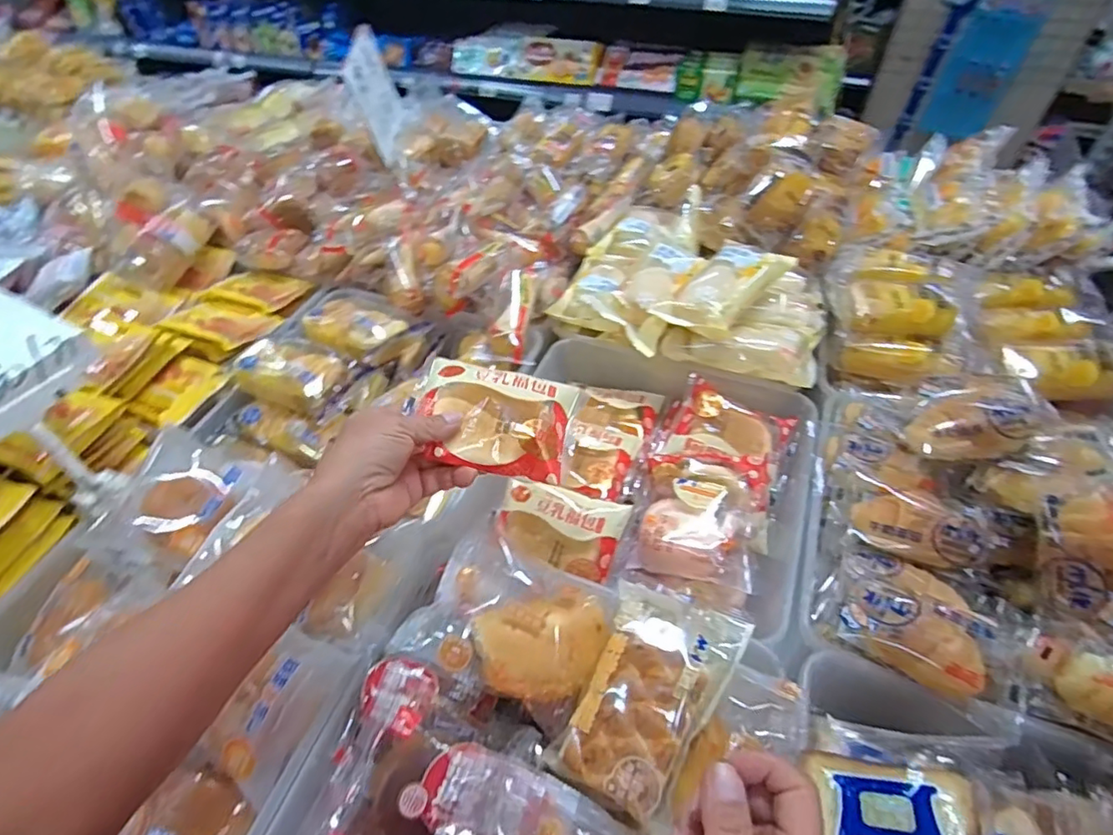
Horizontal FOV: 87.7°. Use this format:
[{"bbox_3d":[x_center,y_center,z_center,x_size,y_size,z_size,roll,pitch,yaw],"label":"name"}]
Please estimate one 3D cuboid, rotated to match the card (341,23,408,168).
[{"bbox_3d":[-0.205,-0.374,0.665,0.008,0.113,0.134,-6,54,8],"label":"card"}]

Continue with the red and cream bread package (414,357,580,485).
[{"bbox_3d":[-0.045,-0.001,0.413,0.106,0.030,0.083,7,48,7],"label":"red and cream bread package"}]

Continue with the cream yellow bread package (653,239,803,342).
[{"bbox_3d":[0.165,-0.130,0.577,0.074,0.042,0.121,37,77,30],"label":"cream yellow bread package"}]

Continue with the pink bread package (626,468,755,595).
[{"bbox_3d":[0.127,0.093,0.523,0.102,0.041,0.106,13,49,12],"label":"pink bread package"}]

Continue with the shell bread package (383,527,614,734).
[{"bbox_3d":[-0.032,0.143,0.405,0.131,0.050,0.099,16,50,15],"label":"shell bread package"}]

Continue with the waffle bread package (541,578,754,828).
[{"bbox_3d":[0.058,0.172,0.366,0.082,0.036,0.126,24,52,21],"label":"waffle bread package"}]

